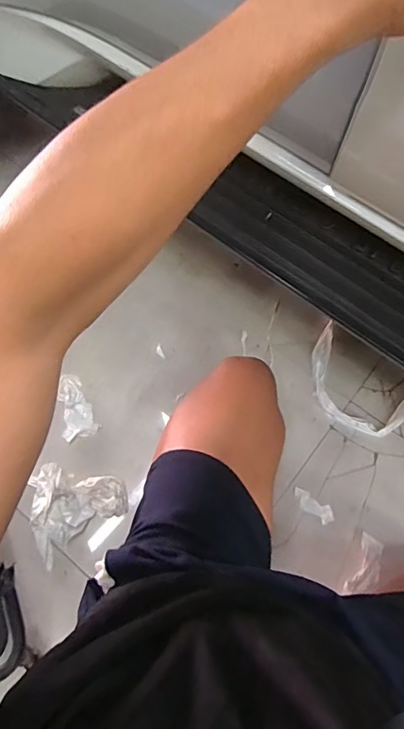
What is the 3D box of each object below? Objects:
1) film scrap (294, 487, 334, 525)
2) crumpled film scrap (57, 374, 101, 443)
[{"bbox_3d":[0.219,0.278,0.934,0.087,0.004,0.035,34,71,14],"label":"film scrap"},{"bbox_3d":[-0.264,0.089,1.001,0.069,0.026,0.137,-15,67,-7],"label":"crumpled film scrap"}]

